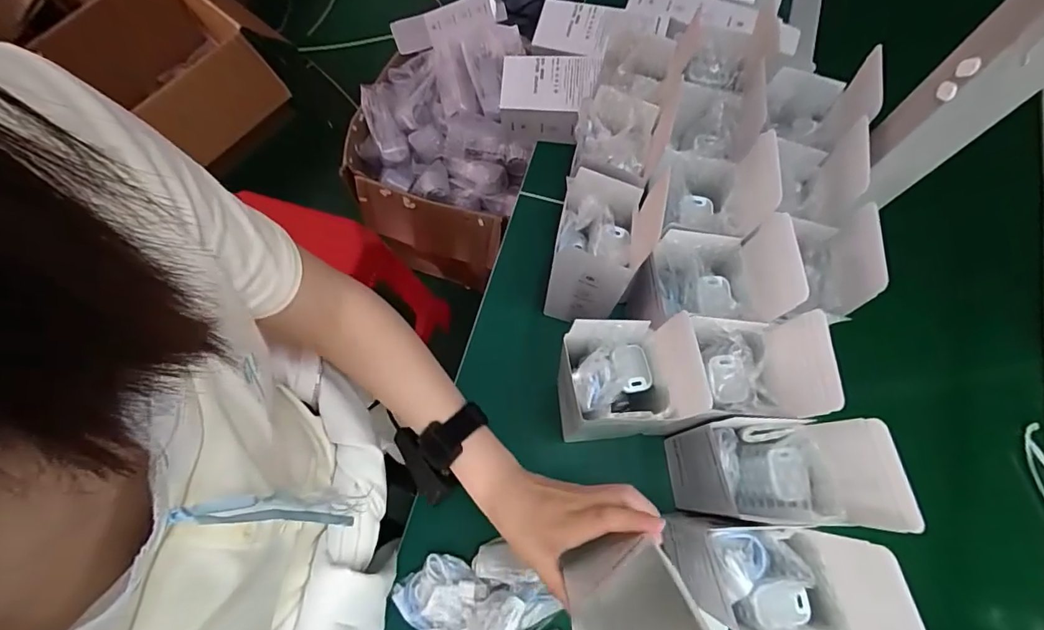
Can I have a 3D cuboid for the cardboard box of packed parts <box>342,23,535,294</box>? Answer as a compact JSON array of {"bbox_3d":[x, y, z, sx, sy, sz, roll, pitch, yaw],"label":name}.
[{"bbox_3d":[-0.166,-0.373,1.244,0.402,0.387,0.520,15,73,7],"label":"cardboard box of packed parts"}]

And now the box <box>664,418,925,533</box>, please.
[{"bbox_3d":[0.193,0.129,0.406,0.095,0.216,0.080,-3,72,1],"label":"box"}]

